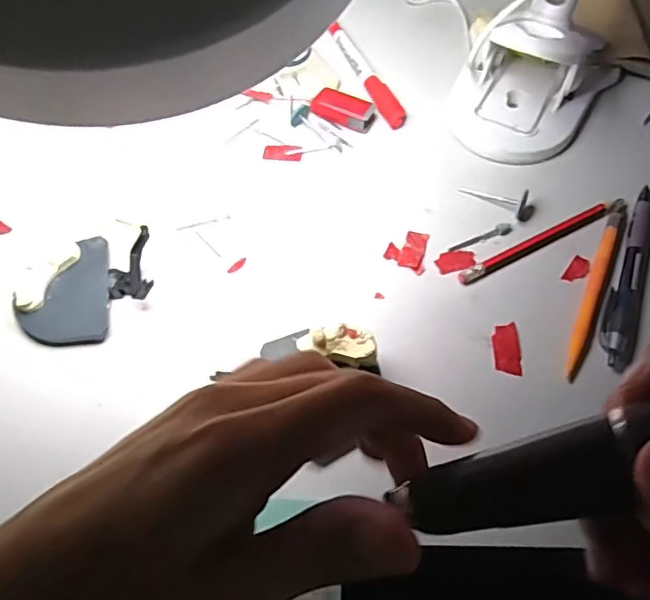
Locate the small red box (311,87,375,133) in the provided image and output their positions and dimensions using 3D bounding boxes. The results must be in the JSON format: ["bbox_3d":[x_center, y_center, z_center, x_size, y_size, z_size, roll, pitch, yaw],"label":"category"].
[{"bbox_3d":[0.015,-0.144,0.429,0.045,0.009,0.026,23,64,13],"label":"small red box"}]

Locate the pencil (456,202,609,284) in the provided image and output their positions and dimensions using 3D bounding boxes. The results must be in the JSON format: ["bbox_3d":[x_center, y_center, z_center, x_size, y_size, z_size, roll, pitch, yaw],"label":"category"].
[{"bbox_3d":[0.140,-0.040,0.377,0.121,0.004,0.009,-26,64,-13],"label":"pencil"}]

